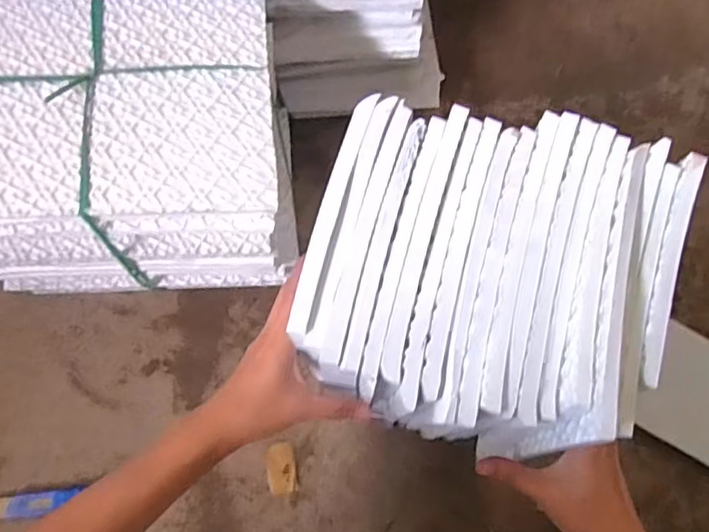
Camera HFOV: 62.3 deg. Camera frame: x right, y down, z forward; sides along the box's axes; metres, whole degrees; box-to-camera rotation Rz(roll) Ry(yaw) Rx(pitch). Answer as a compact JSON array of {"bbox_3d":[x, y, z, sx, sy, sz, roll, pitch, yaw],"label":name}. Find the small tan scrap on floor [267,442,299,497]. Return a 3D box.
[{"bbox_3d":[-0.073,0.201,0.580,0.027,0.004,0.049,-10,73,-3],"label":"small tan scrap on floor"}]

